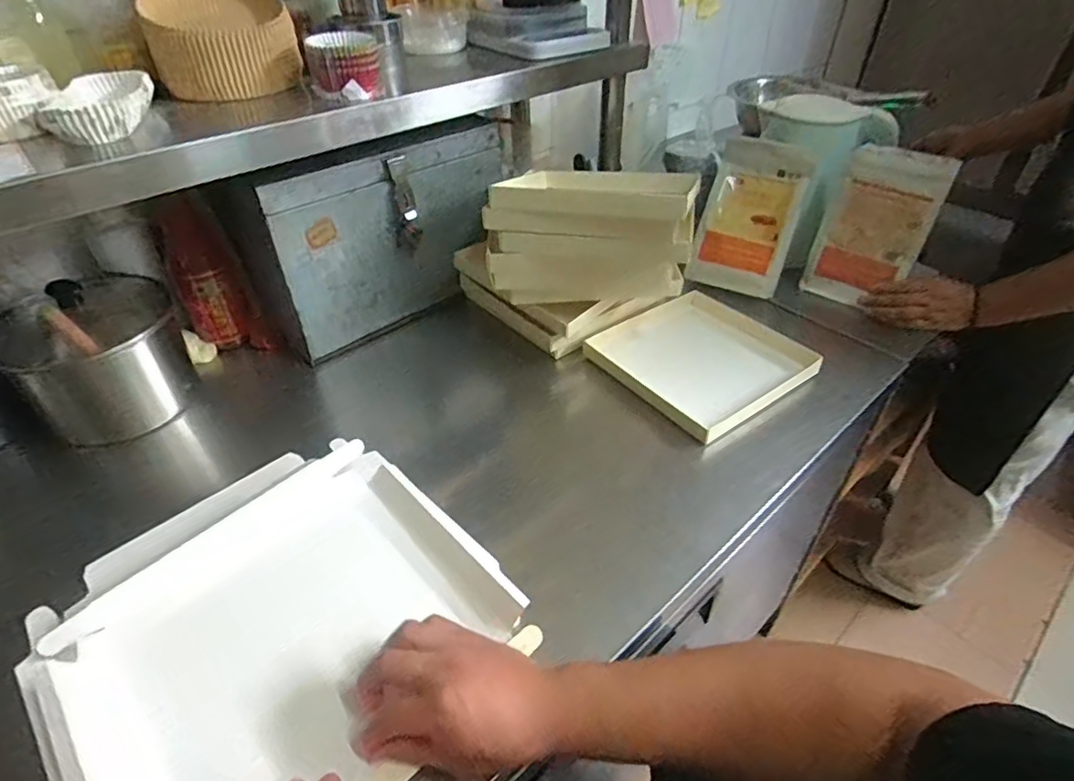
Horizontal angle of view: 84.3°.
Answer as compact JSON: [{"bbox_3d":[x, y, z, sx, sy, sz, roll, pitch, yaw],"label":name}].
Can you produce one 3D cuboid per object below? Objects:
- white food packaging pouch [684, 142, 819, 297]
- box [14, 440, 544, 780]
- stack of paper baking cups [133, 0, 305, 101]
[{"bbox_3d":[0.338,-0.272,0.941,0.142,0.232,0.051,17,3,9],"label":"white food packaging pouch"},{"bbox_3d":[-0.224,0.189,0.508,0.347,0.050,0.325,32,50,30],"label":"box"},{"bbox_3d":[-0.343,-0.388,0.652,0.146,0.090,0.125,-15,44,-17],"label":"stack of paper baking cups"}]

